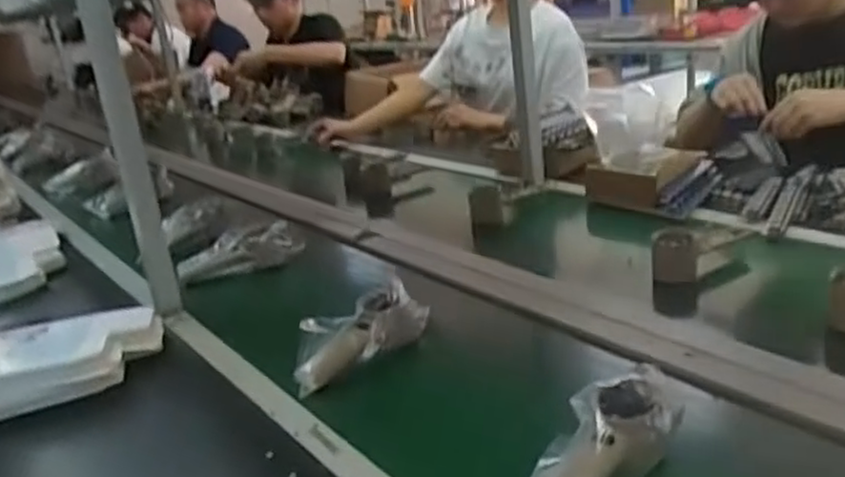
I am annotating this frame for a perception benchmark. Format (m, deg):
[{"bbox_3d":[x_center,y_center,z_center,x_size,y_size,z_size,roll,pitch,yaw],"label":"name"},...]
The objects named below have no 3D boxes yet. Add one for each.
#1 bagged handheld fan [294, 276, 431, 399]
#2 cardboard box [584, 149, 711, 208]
[{"bbox_3d":[-0.071,0.107,0.852,0.184,0.067,0.056,-19,22,-32],"label":"bagged handheld fan"},{"bbox_3d":[0.386,-0.112,1.278,0.182,0.055,0.119,-23,25,-40],"label":"cardboard box"}]

